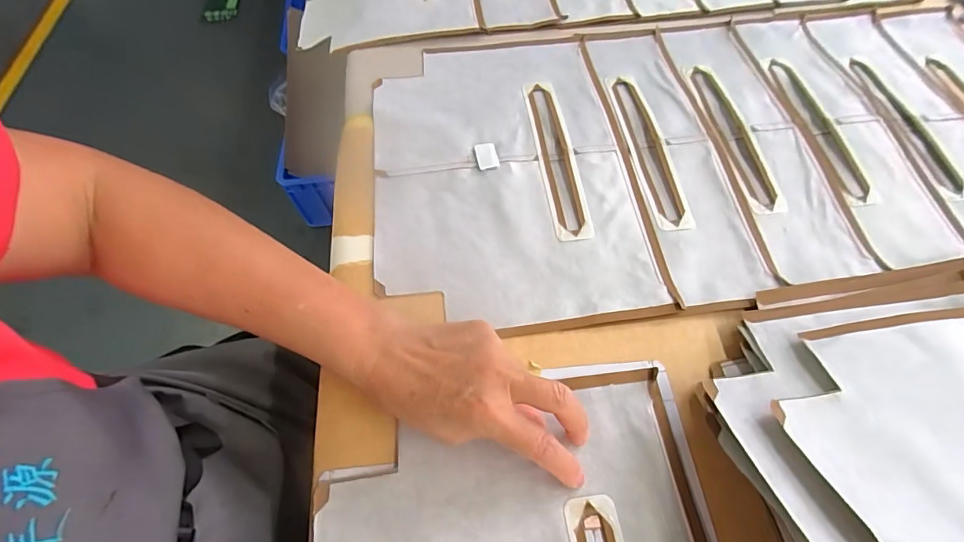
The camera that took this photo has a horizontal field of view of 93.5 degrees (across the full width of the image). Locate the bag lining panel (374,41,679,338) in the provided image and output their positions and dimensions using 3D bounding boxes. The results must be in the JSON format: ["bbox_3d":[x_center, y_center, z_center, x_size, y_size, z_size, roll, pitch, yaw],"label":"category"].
[{"bbox_3d":[0.015,-0.104,0.428,0.229,0.008,0.337,-7,61,-2],"label":"bag lining panel"}]

